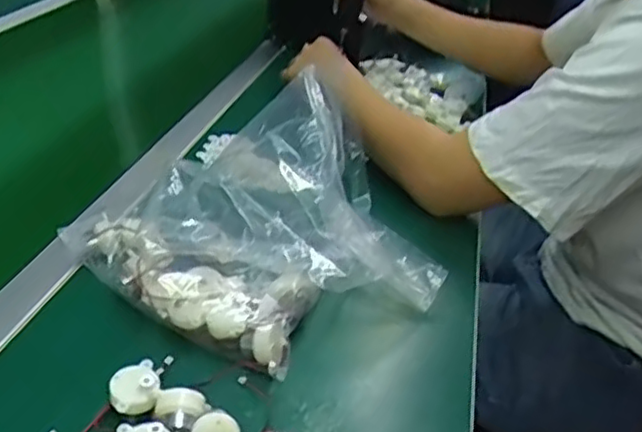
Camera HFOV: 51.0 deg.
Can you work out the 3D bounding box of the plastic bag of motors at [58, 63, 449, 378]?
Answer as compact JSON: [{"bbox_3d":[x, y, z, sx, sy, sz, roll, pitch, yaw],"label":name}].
[{"bbox_3d":[-0.051,-0.003,0.574,0.264,0.126,0.225,-16,39,-31],"label":"plastic bag of motors"}]

